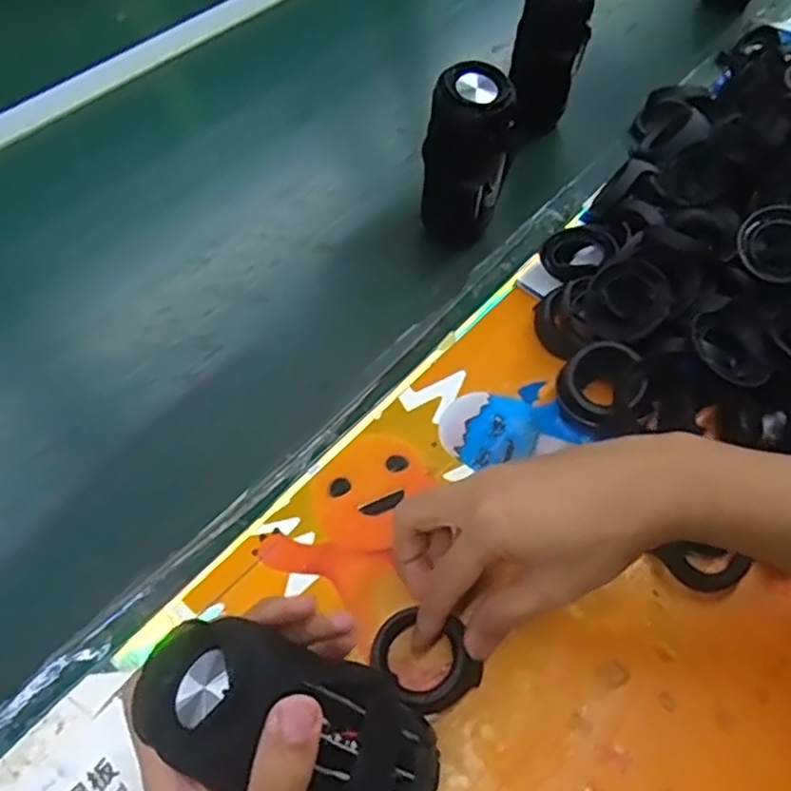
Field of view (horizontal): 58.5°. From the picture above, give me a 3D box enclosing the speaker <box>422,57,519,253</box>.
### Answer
[{"bbox_3d":[0.063,-0.198,0.599,0.076,0.141,0.057,-2,56,-2],"label":"speaker"}]

